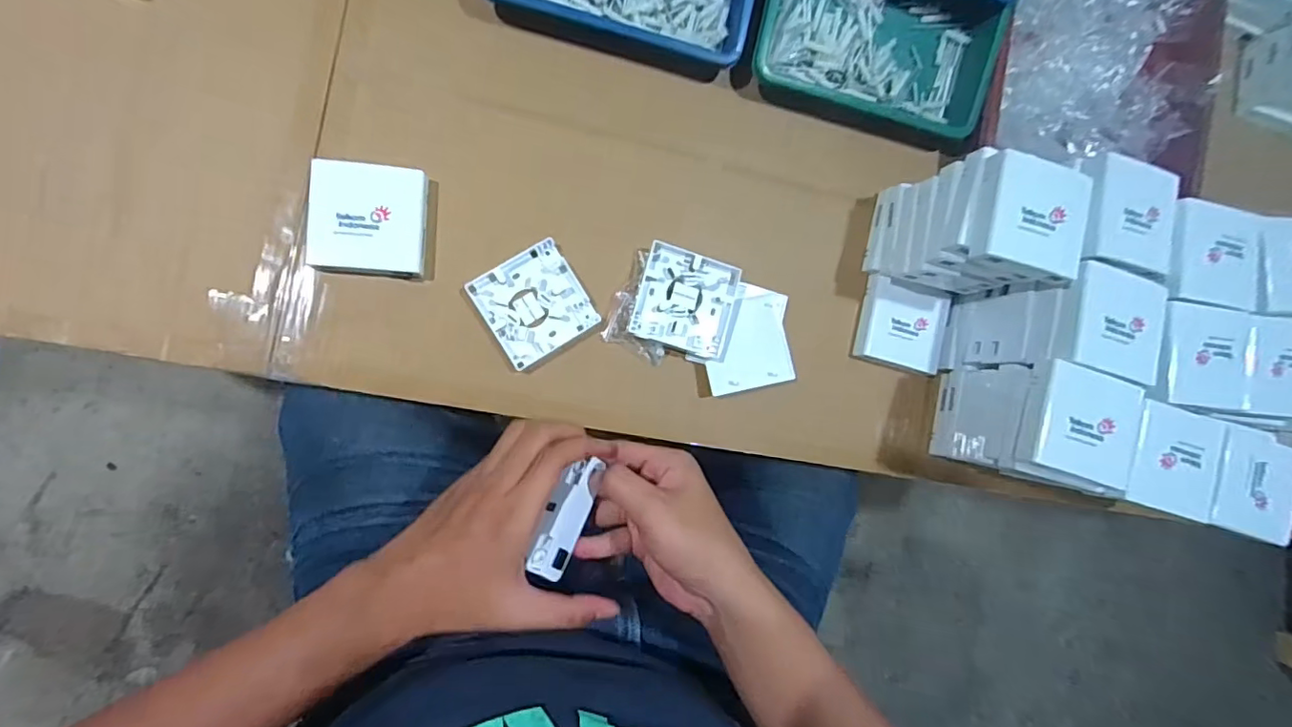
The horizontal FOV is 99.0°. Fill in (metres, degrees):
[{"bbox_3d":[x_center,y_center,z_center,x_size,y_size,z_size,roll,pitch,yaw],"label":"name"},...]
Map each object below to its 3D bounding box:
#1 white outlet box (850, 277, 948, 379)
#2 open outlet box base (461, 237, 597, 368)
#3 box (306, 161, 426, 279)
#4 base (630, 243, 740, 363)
[{"bbox_3d":[0.260,-0.037,0.555,0.087,0.019,0.083,12,88,-12],"label":"white outlet box"},{"bbox_3d":[-0.098,-0.053,0.485,0.087,0.015,0.088,-32,97,-10],"label":"open outlet box base"},{"bbox_3d":[-0.228,-0.117,0.456,0.085,0.028,0.088,4,90,-12],"label":"box"},{"bbox_3d":[0.037,-0.056,0.506,0.089,0.020,0.087,17,87,-12],"label":"base"}]

